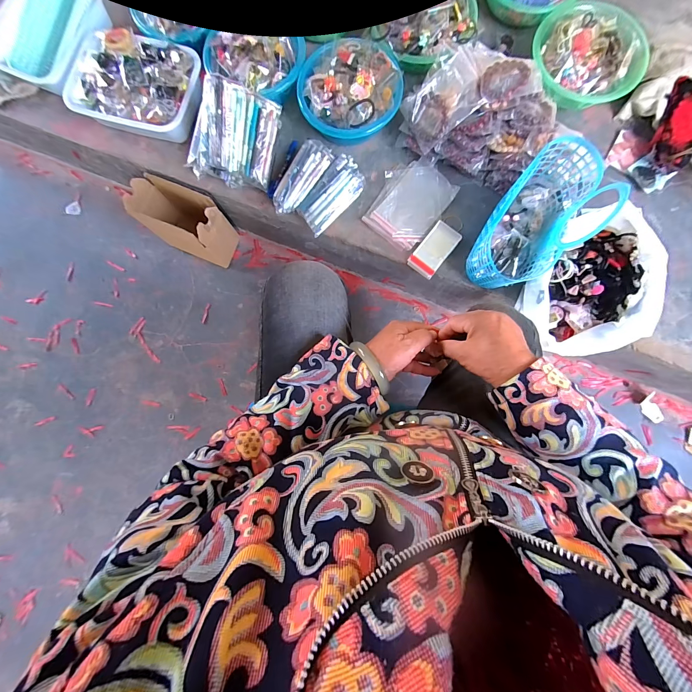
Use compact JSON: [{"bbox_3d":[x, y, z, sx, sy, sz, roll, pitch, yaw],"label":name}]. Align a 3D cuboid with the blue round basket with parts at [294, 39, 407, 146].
[{"bbox_3d":[0.008,-0.566,0.684,0.216,0.087,0.198,-6,84,0],"label":"blue round basket with parts"}]

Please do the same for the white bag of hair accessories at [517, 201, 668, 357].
[{"bbox_3d":[0.475,-0.110,0.599,0.246,0.144,0.240,-9,84,0],"label":"white bag of hair accessories"}]

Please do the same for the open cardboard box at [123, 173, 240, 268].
[{"bbox_3d":[-0.424,-0.328,0.808,0.225,0.178,0.122,26,85,4],"label":"open cardboard box"}]

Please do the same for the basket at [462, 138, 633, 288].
[{"bbox_3d":[0.366,-0.245,0.579,0.266,0.201,0.161,-43,85,-3],"label":"basket"}]

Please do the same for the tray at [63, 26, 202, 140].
[{"bbox_3d":[-0.476,-0.597,0.703,0.280,0.083,0.204,17,85,3],"label":"tray"}]

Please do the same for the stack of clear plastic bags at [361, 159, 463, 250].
[{"bbox_3d":[0.146,-0.328,0.692,0.151,0.012,0.200,32,86,4],"label":"stack of clear plastic bags"}]

